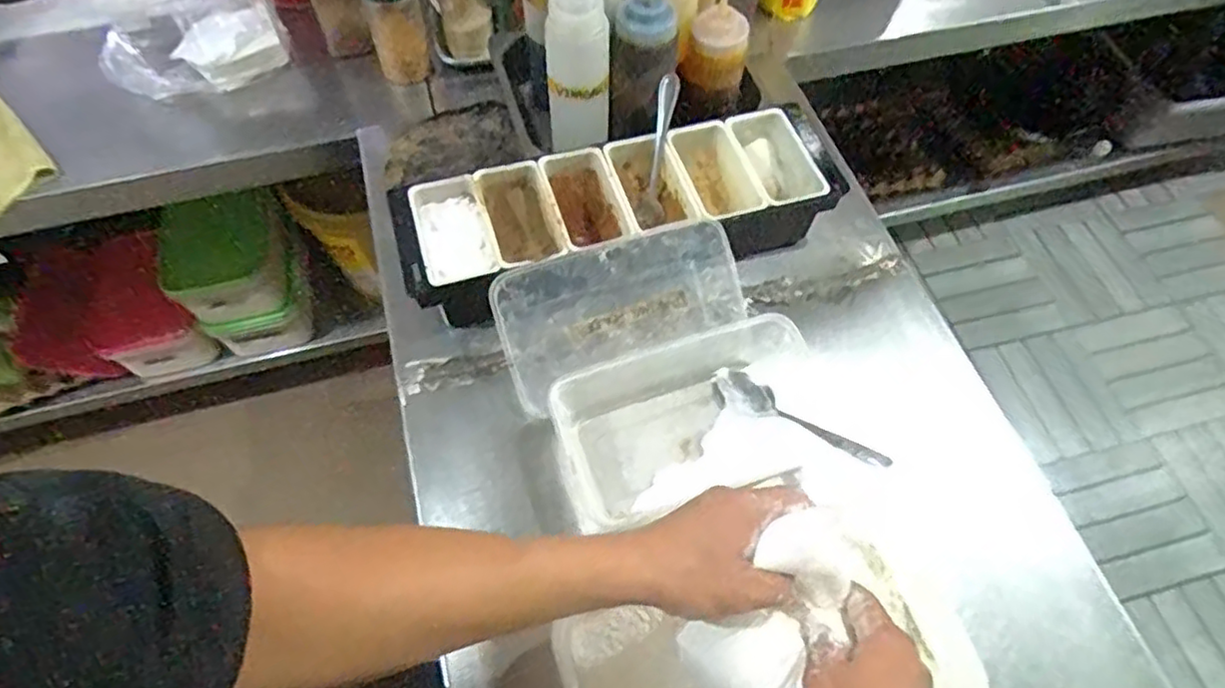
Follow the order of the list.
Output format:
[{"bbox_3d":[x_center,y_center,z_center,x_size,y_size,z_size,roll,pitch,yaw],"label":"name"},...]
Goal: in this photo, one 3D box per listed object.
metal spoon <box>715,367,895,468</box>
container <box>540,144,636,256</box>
[{"bbox_3d":[0.181,0.078,0.668,0.037,0.033,0.205,-36,37,-19],"label":"metal spoon"},{"bbox_3d":[-0.030,-0.146,0.776,0.078,0.078,0.144,-17,63,-10],"label":"container"}]

